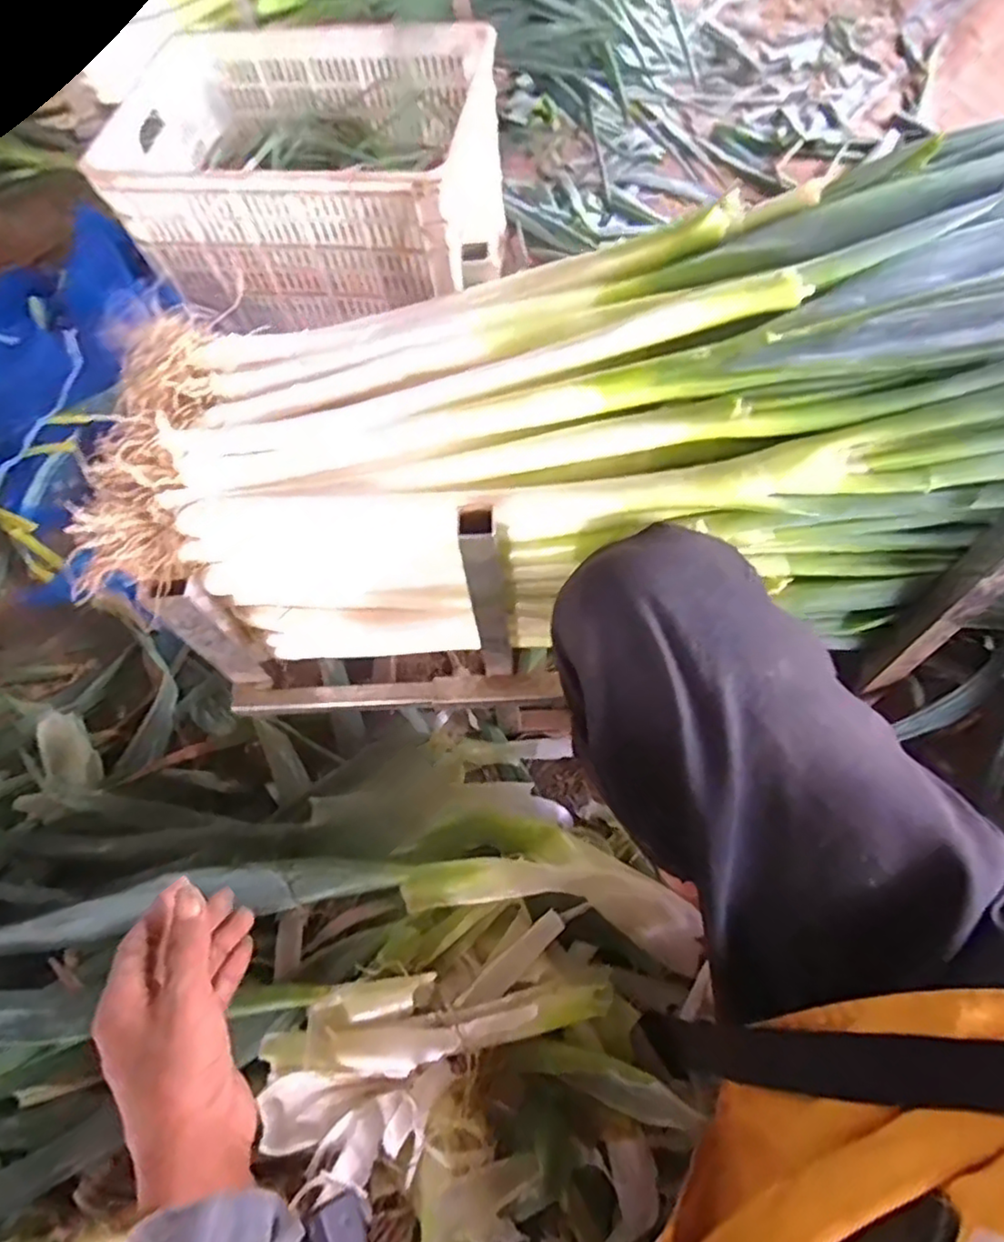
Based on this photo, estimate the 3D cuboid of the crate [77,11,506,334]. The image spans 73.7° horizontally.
[{"bbox_3d":[-0.306,-0.694,1.066,0.539,0.273,0.379,10,61,10],"label":"crate"}]

